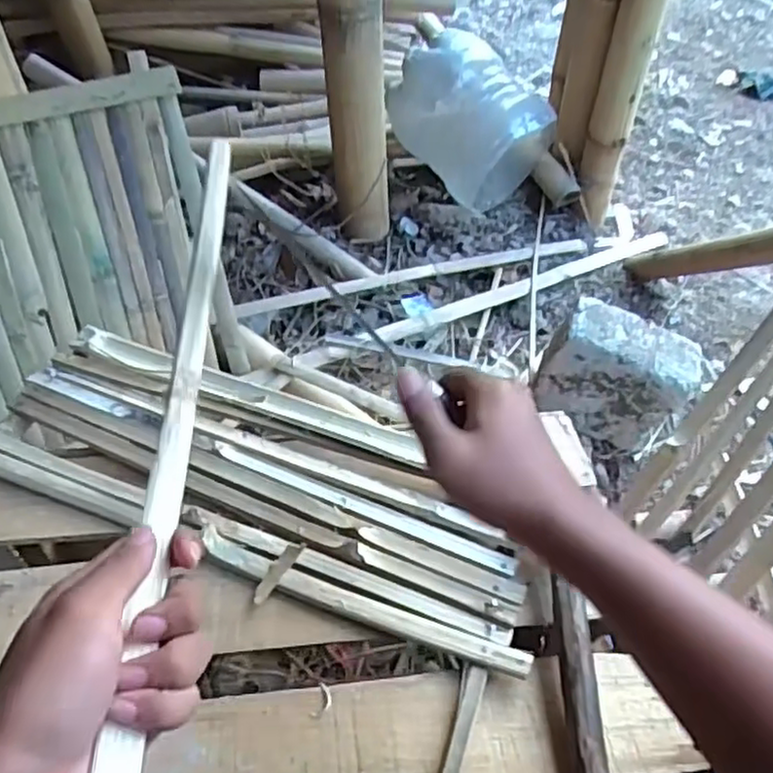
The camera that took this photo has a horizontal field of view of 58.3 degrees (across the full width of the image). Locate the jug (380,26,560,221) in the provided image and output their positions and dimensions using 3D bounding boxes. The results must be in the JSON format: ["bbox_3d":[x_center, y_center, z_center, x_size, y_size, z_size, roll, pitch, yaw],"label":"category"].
[{"bbox_3d":[0.171,-0.526,1.382,0.304,0.259,0.190,28,53,17],"label":"jug"}]

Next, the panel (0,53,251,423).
[{"bbox_3d":[-0.472,-0.155,0.931,0.483,0.425,0.022,-20,22,-17],"label":"panel"}]

